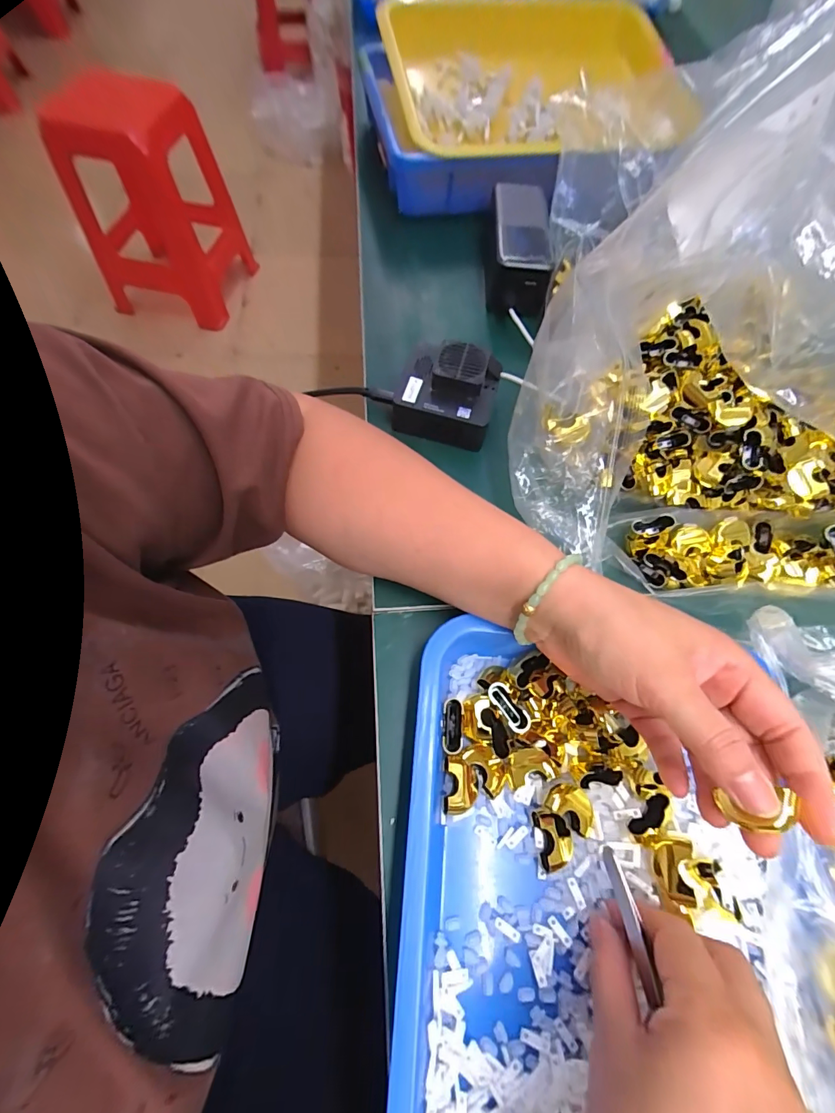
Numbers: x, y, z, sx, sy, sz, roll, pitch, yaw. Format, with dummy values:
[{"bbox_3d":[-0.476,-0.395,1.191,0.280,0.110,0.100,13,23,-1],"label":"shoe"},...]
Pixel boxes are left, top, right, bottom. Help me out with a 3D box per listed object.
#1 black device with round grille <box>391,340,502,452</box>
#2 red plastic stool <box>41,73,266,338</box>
[{"bbox_3d":[0.024,-0.132,0.356,0.077,0.047,0.068,11,66,2],"label":"black device with round grille"},{"bbox_3d":[-0.784,-1.046,1.321,0.370,0.485,0.370,6,66,-1],"label":"red plastic stool"}]

